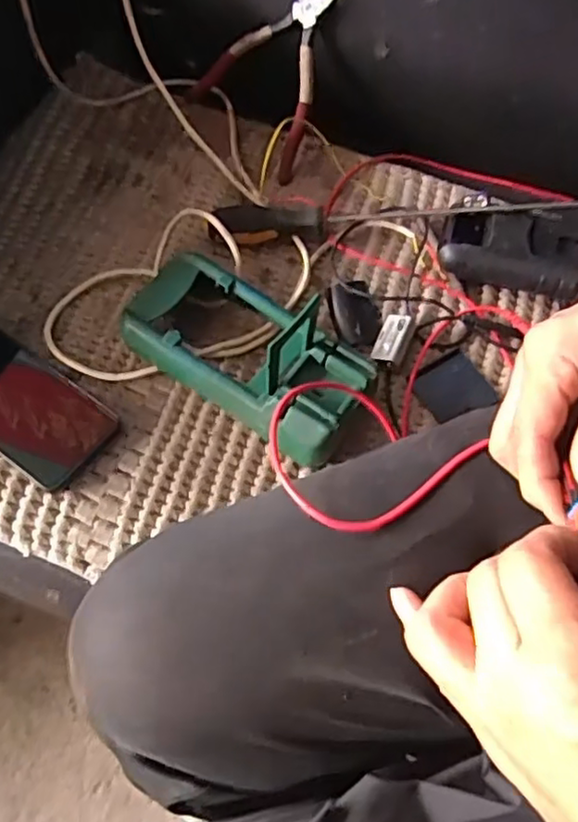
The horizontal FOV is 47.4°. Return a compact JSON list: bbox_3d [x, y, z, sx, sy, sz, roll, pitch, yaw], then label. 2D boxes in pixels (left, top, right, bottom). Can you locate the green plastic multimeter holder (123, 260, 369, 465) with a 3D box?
[{"bbox_3d":[-0.034,-0.050,0.530,0.204,0.054,0.109,34,69,13],"label":"green plastic multimeter holder"}]

